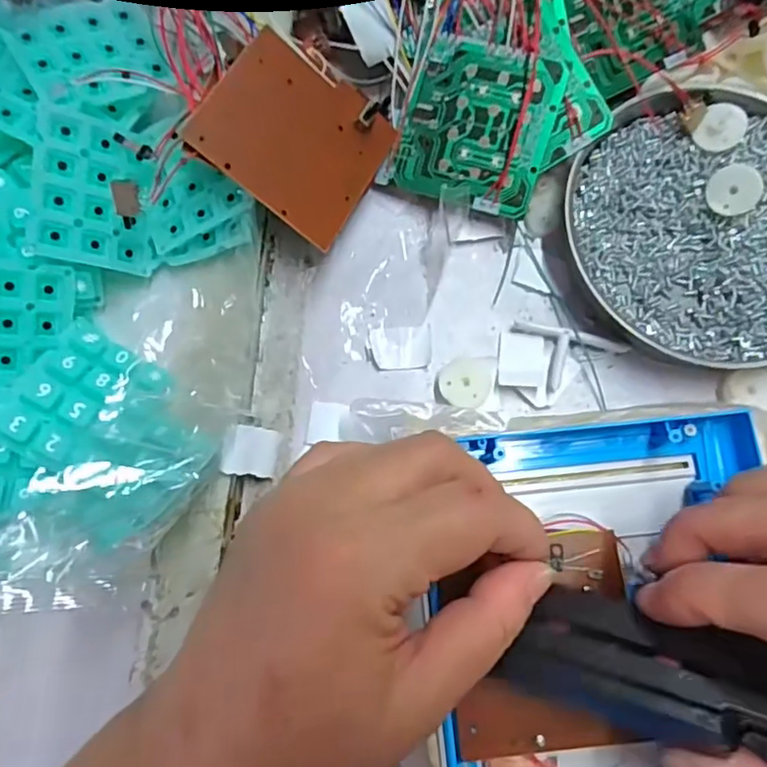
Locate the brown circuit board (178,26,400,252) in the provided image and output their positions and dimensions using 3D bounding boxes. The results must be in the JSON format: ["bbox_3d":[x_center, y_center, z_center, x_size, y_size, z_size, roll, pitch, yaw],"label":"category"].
[{"bbox_3d":[-0.036,-0.106,0.262,0.075,0.004,0.073,37,69,-22],"label":"brown circuit board"}]

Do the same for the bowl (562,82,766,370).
[{"bbox_3d":[0.156,-0.075,0.285,0.133,0.023,0.121,0,78,0],"label":"bowl"}]

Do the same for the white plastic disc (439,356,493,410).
[{"bbox_3d":[0.038,0.000,0.276,0.024,0.006,0.023,0,78,0],"label":"white plastic disc"}]

